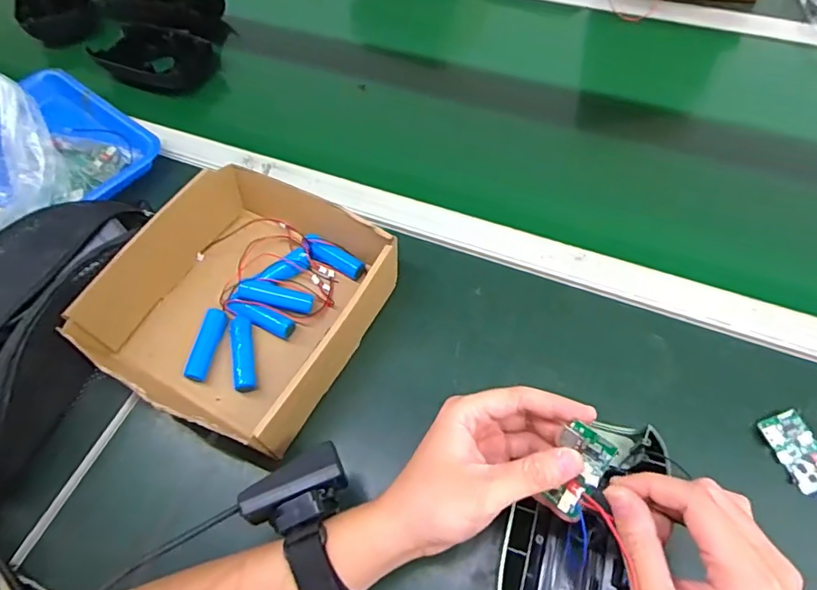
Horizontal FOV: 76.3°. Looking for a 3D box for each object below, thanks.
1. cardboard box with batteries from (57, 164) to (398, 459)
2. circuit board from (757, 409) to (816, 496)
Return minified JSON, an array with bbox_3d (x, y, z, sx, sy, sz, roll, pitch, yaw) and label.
[{"bbox_3d":[-0.141,-0.005,0.469,0.215,0.067,0.237,24,64,17],"label":"cardboard box with batteries"},{"bbox_3d":[0.292,0.117,0.390,0.030,0.005,0.056,-23,61,10],"label":"circuit board"}]

